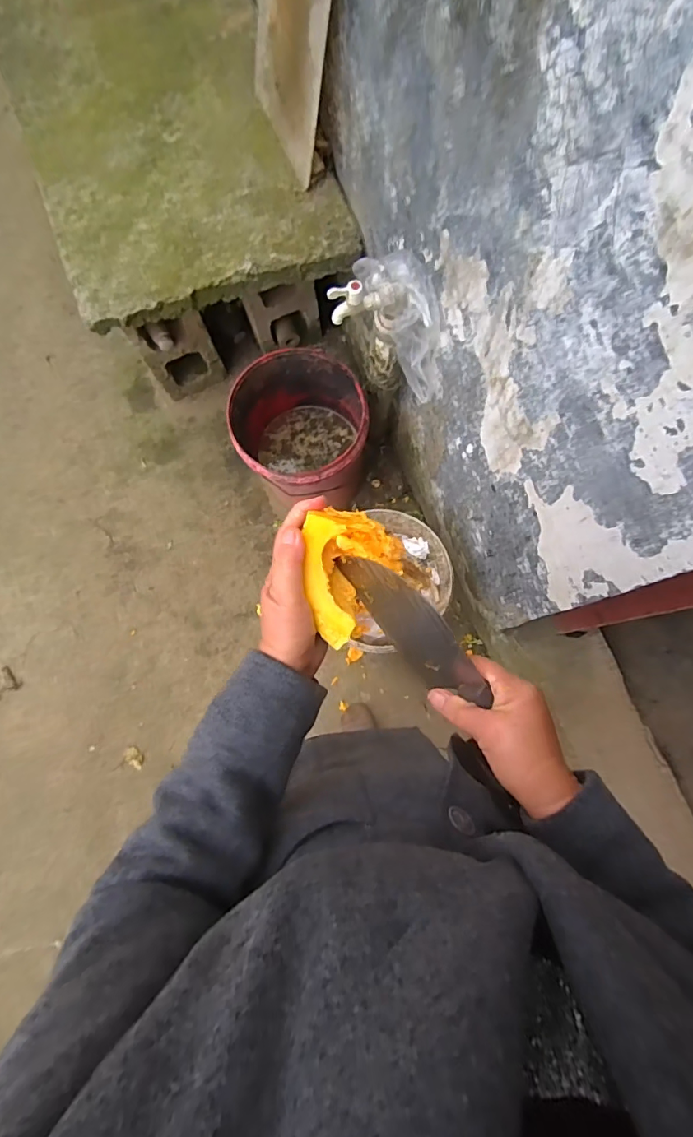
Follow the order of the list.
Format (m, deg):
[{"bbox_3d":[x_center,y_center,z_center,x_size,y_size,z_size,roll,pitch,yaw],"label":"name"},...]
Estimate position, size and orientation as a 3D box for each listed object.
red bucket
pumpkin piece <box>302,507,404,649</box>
[{"bbox_3d":[-0.111,-0.315,1.211,0.294,0.348,0.315,0,78,-1],"label":"red bucket"},{"bbox_3d":[-0.005,0.003,0.400,0.079,0.052,0.099,39,80,7],"label":"pumpkin piece"}]

